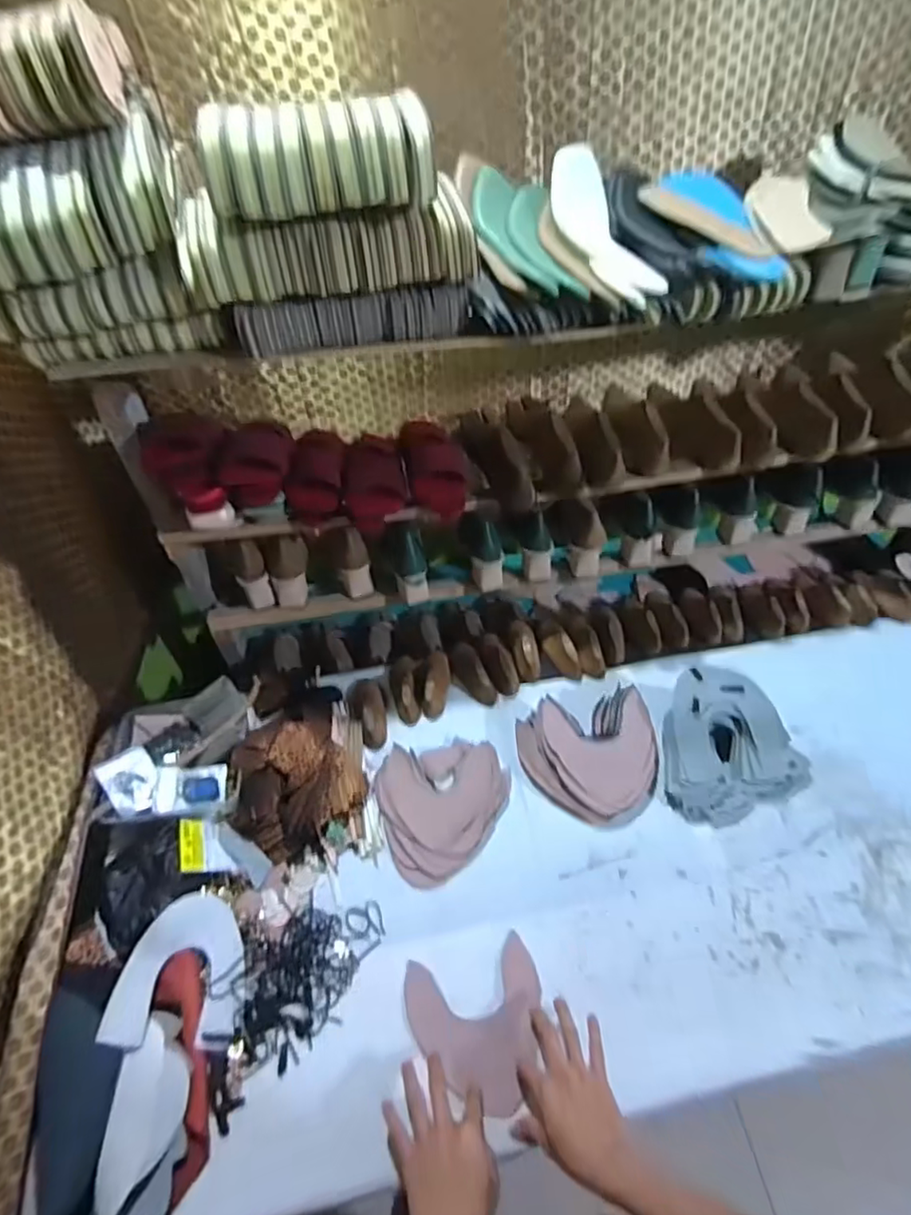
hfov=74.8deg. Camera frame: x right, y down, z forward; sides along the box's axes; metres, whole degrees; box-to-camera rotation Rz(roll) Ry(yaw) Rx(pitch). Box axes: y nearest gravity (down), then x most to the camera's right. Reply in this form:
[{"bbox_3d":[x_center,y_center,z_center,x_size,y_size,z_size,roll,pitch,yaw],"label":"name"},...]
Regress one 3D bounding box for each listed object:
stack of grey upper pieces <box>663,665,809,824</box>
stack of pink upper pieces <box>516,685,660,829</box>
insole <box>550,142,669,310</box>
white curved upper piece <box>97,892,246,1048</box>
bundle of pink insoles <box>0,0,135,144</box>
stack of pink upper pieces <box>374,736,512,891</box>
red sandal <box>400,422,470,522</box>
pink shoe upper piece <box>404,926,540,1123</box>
[{"bbox_3d":[0.401,0.216,0.883,0.209,0.122,0.184,30,55,29],"label":"stack of grey upper pieces"},{"bbox_3d":[0.206,0.222,0.914,0.203,0.064,0.198,-7,46,-2],"label":"stack of pink upper pieces"},{"bbox_3d":[0.189,-0.455,0.728,0.079,0.053,0.239,-18,73,-13],"label":"insole"},{"bbox_3d":[-0.335,0.443,0.739,0.146,0.013,0.158,8,48,-10],"label":"white curved upper piece"},{"bbox_3d":[-0.419,-0.528,0.586,0.167,0.085,0.208,-14,47,-8],"label":"bundle of pink insoles"},{"bbox_3d":[-0.014,0.291,0.898,0.194,0.027,0.203,-18,47,-12],"label":"stack of pink upper pieces"},{"bbox_3d":[-0.032,-0.243,0.943,0.089,0.076,0.237,-7,46,-2],"label":"red sandal"},{"bbox_3d":[0.032,0.501,0.715,0.161,0.007,0.166,-9,43,-11],"label":"pink shoe upper piece"}]

